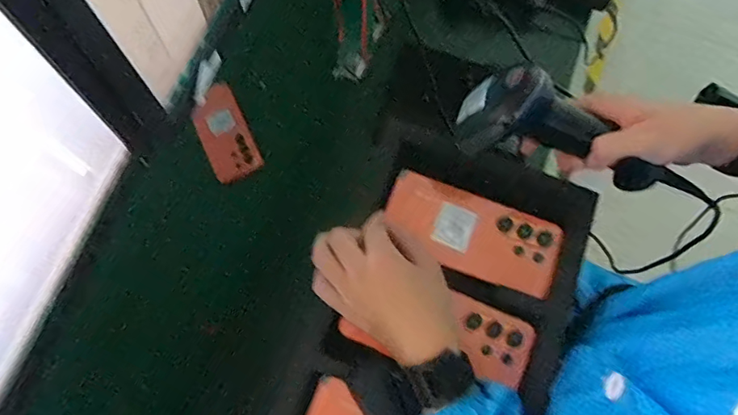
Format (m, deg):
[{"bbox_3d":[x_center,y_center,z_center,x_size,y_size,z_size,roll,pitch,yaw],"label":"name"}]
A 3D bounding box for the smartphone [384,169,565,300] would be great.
[{"bbox_3d":[0.101,0.023,0.482,0.170,0.015,0.075,22,75,7],"label":"smartphone"}]

